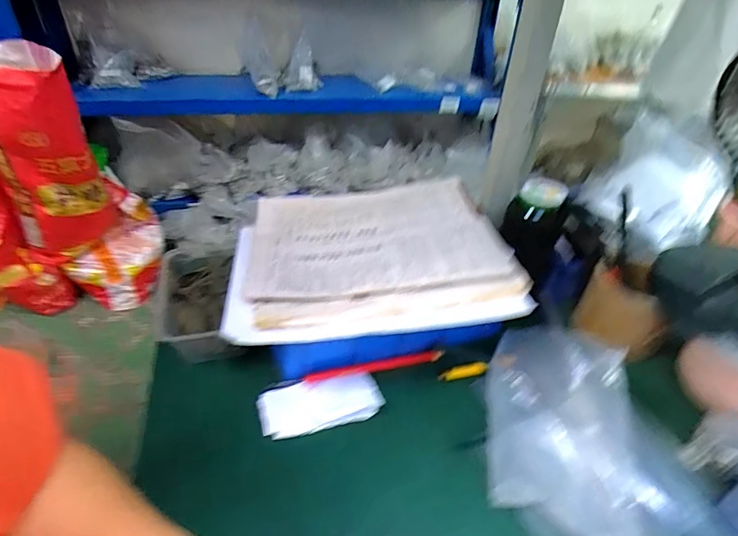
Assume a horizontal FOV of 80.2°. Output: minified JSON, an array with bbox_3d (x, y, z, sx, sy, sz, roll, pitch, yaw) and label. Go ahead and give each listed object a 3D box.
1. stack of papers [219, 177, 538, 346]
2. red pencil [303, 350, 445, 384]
[{"bbox_3d":[-0.001,-0.025,0.490,0.293,0.045,0.230,-3,37,-7],"label":"stack of papers"},{"bbox_3d":[0.008,0.112,0.492,0.159,0.014,0.011,-9,38,-15],"label":"red pencil"}]

